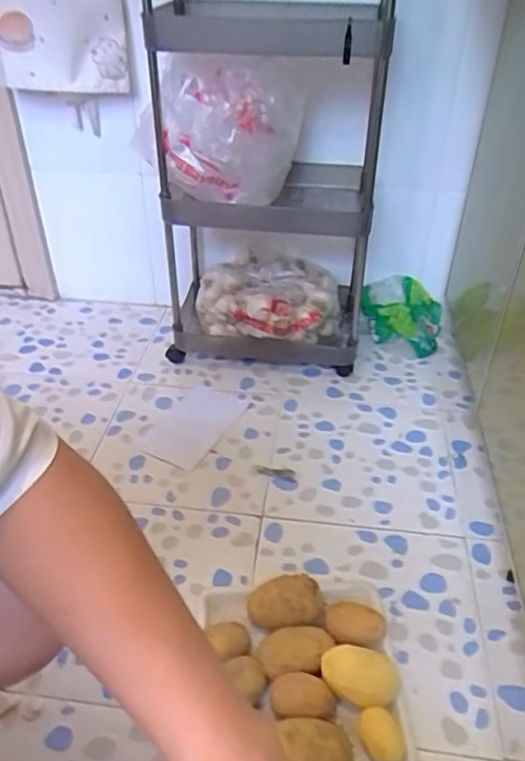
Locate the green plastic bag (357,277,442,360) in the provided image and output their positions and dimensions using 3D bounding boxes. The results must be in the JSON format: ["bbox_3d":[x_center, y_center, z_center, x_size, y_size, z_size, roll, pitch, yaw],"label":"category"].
[{"bbox_3d":[0.291,-0.139,1.284,0.175,0.141,0.116,20,41,23],"label":"green plastic bag"}]

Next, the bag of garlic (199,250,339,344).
[{"bbox_3d":[0.013,-0.164,1.206,0.272,0.116,0.198,15,39,17],"label":"bag of garlic"}]

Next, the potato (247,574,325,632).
[{"bbox_3d":[0.030,0.291,0.757,0.090,0.059,0.066,-10,39,-15],"label":"potato"}]

